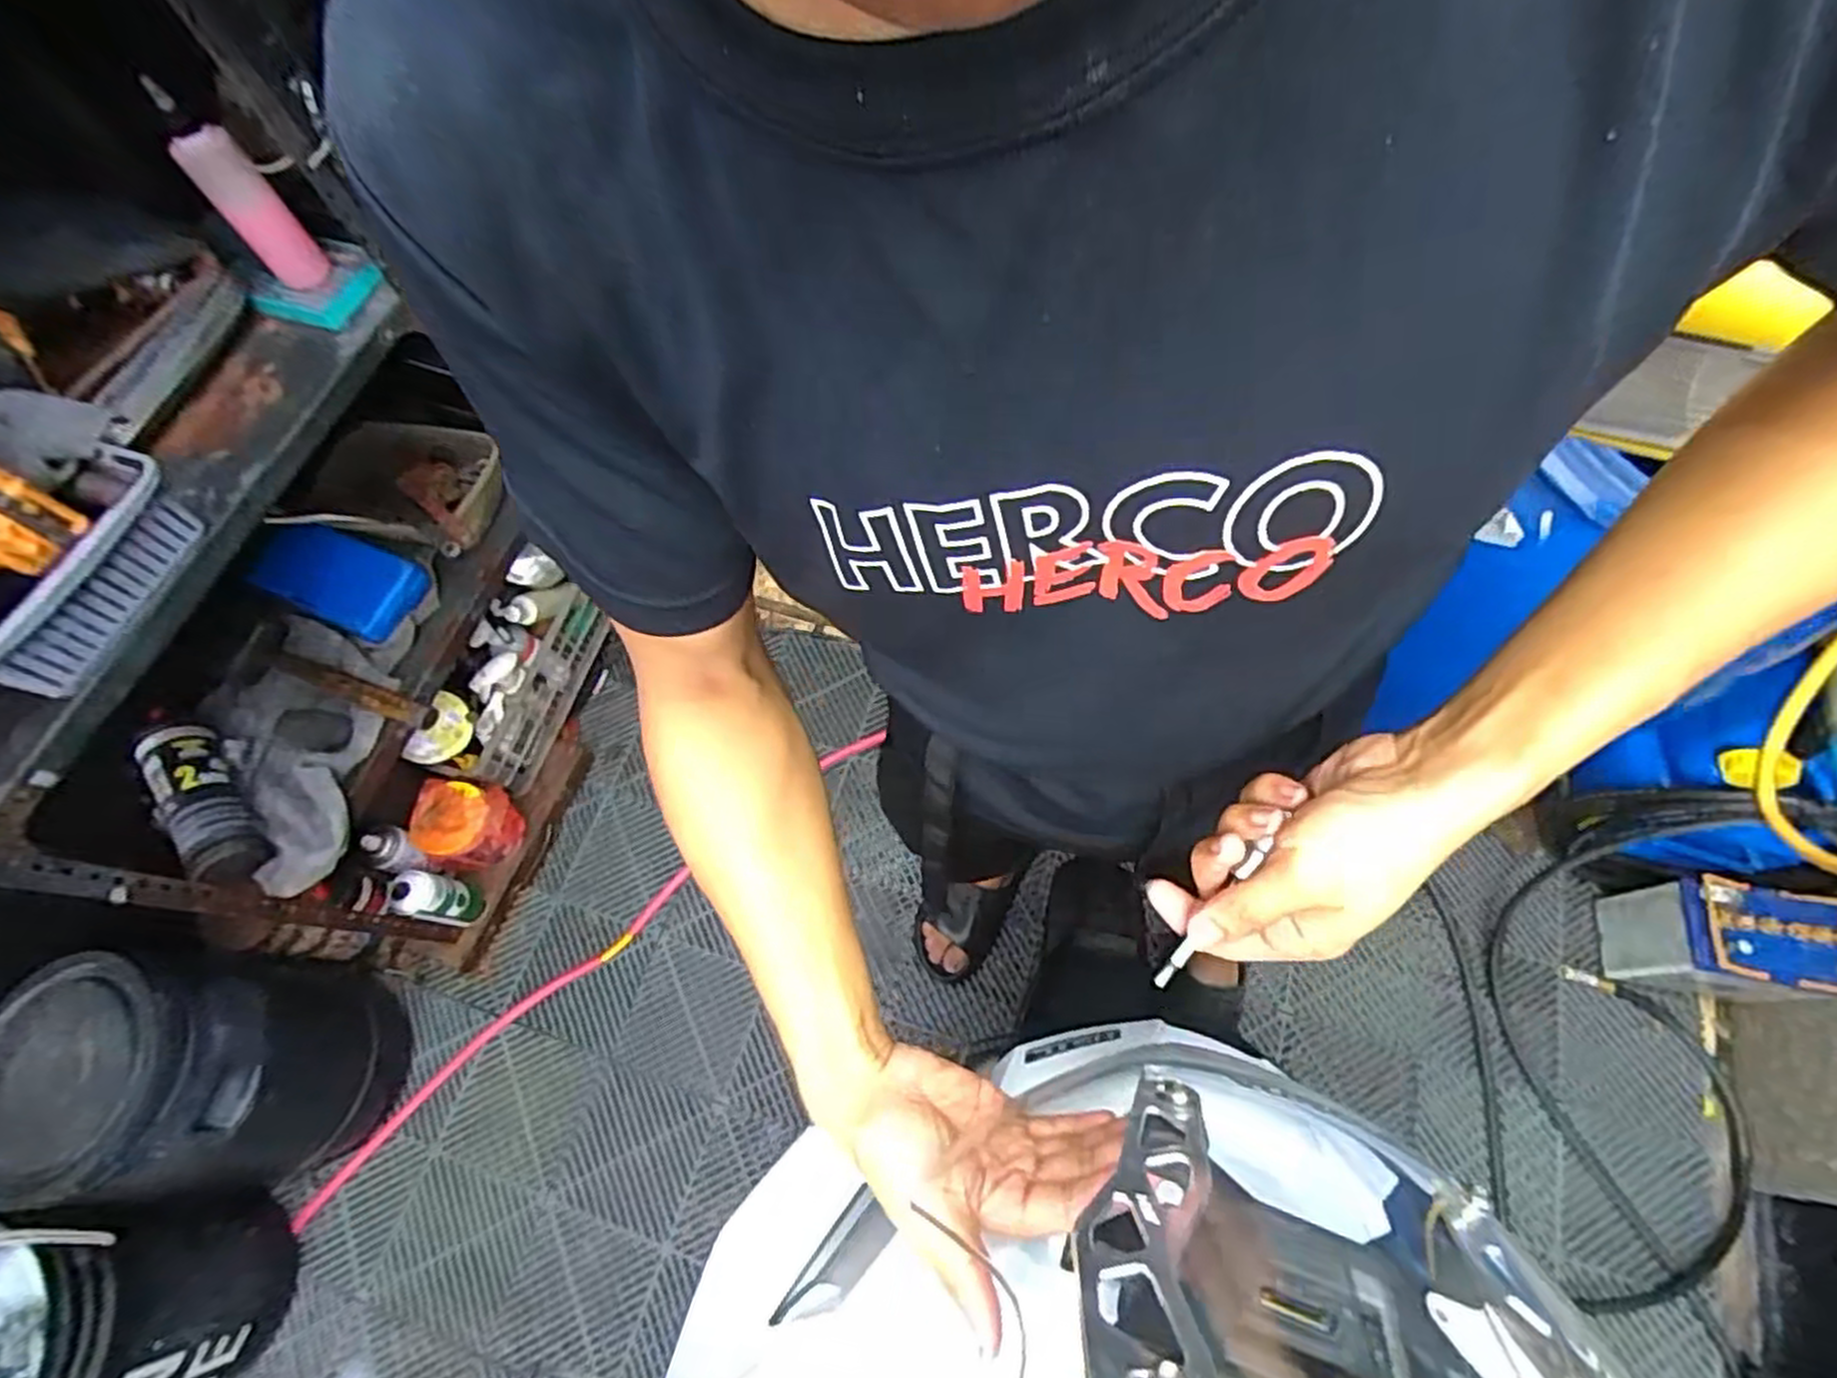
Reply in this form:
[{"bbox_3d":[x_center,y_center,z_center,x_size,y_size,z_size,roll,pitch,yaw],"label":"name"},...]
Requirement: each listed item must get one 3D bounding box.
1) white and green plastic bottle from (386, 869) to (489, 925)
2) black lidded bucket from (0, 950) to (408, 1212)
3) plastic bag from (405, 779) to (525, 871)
[{"bbox_3d":[-0.747,0.327,1.250,0.068,0.152,0.067,-1,66,3],"label":"white and green plastic bottle"},{"bbox_3d":[-0.986,0.529,1.114,0.295,0.443,0.279,-1,68,2],"label":"black lidded bucket"},{"bbox_3d":[-0.724,0.227,1.308,0.120,0.125,0.133,4,66,5],"label":"plastic bag"}]

